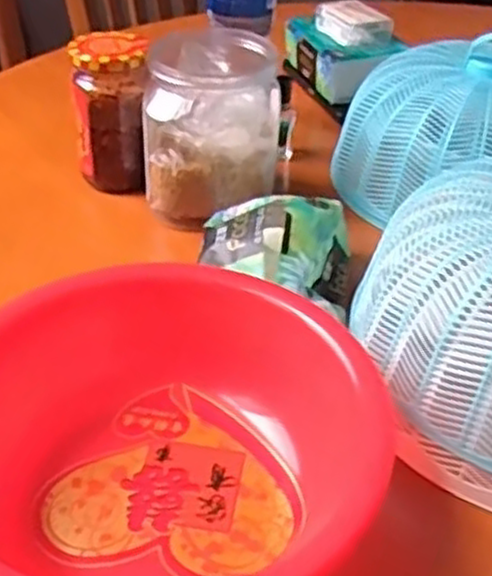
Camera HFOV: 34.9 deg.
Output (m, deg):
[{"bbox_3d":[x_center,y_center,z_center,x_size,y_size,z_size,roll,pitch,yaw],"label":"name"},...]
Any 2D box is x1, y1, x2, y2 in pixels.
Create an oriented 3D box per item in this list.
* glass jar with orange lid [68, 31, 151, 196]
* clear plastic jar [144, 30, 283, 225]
[{"bbox_3d":[-0.114,-0.143,0.674,0.062,0.131,0.071,-4,38,-7],"label":"glass jar with orange lid"},{"bbox_3d":[-0.026,-0.131,0.642,0.106,0.126,0.104,2,37,1],"label":"clear plastic jar"}]

